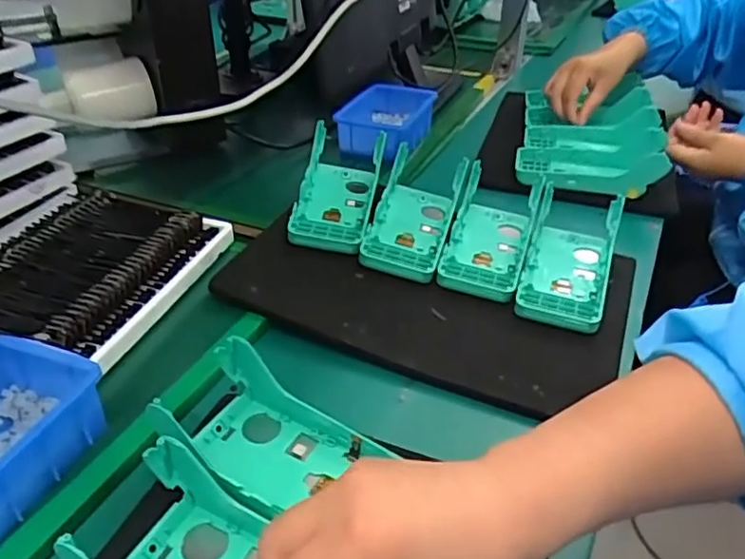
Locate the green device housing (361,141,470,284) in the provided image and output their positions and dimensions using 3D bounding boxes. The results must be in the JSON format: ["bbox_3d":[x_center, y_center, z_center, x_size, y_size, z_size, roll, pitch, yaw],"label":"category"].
[{"bbox_3d":[0.041,-0.068,0.615,0.082,0.061,0.162,7,41,13],"label":"green device housing"}]

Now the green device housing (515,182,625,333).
[{"bbox_3d":[0.184,-0.024,0.576,0.076,0.063,0.157,11,29,20],"label":"green device housing"}]

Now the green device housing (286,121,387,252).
[{"bbox_3d":[-0.036,-0.095,0.634,0.081,0.056,0.167,3,42,6],"label":"green device housing"}]

